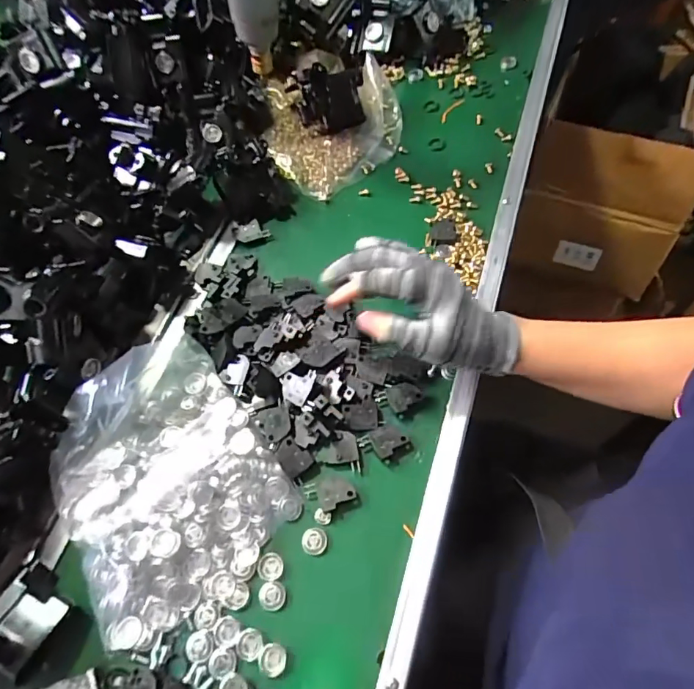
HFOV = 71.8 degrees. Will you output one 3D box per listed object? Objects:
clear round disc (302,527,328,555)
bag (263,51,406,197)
[{"bbox_3d":[-0.024,0.146,0.355,0.019,0.006,0.018,-2,63,5],"label":"clear round disc"},{"bbox_3d":[-0.016,-0.263,0.541,0.152,0.051,0.206,-3,63,4],"label":"bag"}]

